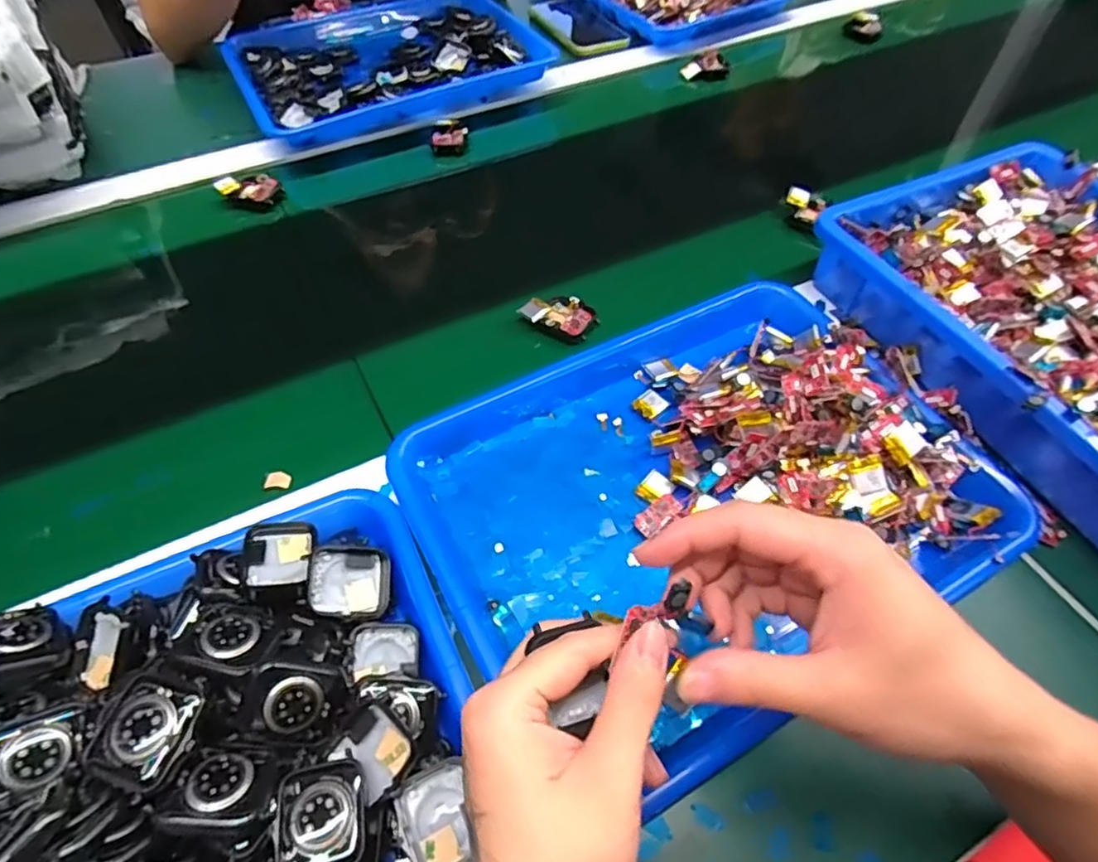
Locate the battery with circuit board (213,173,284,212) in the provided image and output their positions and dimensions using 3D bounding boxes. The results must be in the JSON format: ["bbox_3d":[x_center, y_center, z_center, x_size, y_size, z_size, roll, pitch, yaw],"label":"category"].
[{"bbox_3d":[-0.286,-0.230,0.591,0.054,0.019,0.034,16,56,10],"label":"battery with circuit board"}]

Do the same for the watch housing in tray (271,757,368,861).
[{"bbox_3d":[-0.097,0.166,0.264,0.036,0.017,0.041,-13,56,-10],"label":"watch housing in tray"}]

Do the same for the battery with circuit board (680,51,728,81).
[{"bbox_3d":[0.192,-0.446,0.755,0.057,0.029,0.019,-9,56,-7],"label":"battery with circuit board"}]

